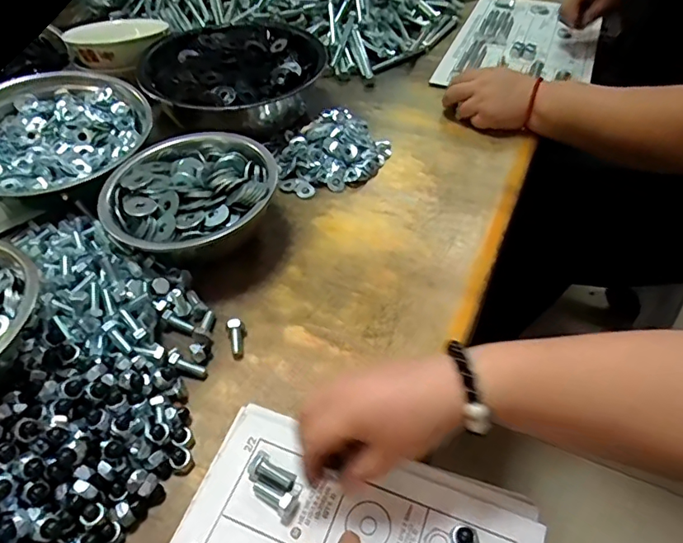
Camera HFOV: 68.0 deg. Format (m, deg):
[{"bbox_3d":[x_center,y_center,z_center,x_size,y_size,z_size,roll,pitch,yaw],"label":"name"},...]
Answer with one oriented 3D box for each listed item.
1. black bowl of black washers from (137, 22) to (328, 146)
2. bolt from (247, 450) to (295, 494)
[{"bbox_3d":[-0.139,-0.252,0.684,0.221,0.075,0.209,0,48,0],"label":"black bowl of black washers"},{"bbox_3d":[-0.049,0.142,0.357,0.033,0.014,0.020,29,54,24],"label":"bolt"}]

